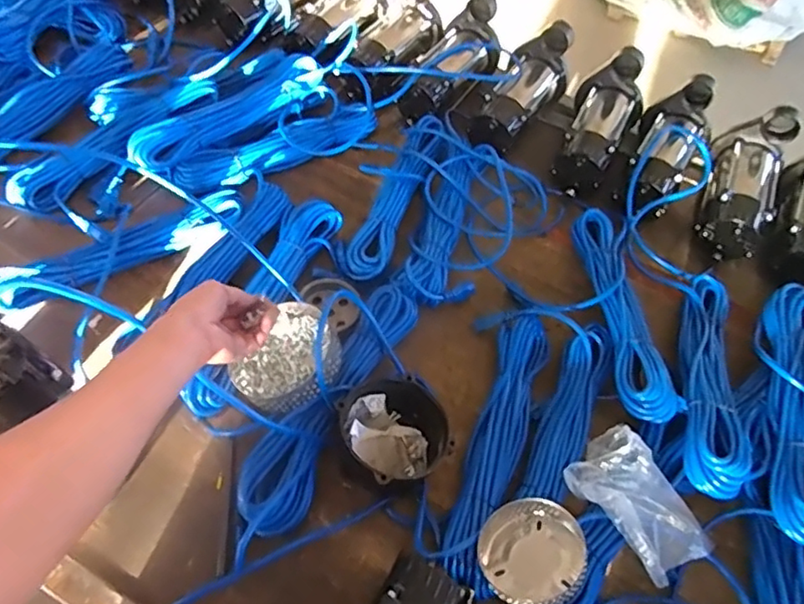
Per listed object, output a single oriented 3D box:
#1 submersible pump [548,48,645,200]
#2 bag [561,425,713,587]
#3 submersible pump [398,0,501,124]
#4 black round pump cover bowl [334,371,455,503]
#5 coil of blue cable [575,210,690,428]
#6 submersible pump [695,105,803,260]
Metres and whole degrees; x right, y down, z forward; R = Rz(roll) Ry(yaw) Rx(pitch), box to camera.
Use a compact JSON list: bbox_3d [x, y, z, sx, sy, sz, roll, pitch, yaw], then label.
[{"bbox_3d":[0.343,-0.314,1.009,0.112,0.114,0.255,25,56,11],"label":"submersible pump"},{"bbox_3d":[0.265,0.228,0.656,0.102,0.069,0.161,-32,64,-25],"label":"bag"},{"bbox_3d":[0.092,-0.436,1.071,0.116,0.130,0.249,24,56,10],"label":"submersible pump"},{"bbox_3d":[-0.010,0.155,0.692,0.132,0.055,0.124,-23,61,-20],"label":"black round pump cover bowl"},{"bbox_3d":[0.299,0.002,0.825,0.082,0.056,0.349,-2,56,-8],"label":"coil of blue cable"},{"bbox_3d":[0.567,-0.198,0.959,0.106,0.120,0.247,24,56,10],"label":"submersible pump"}]

